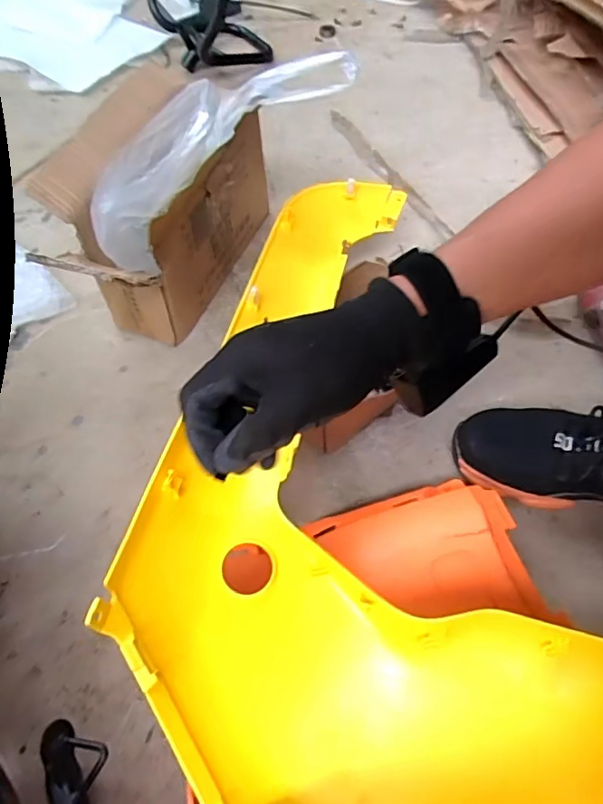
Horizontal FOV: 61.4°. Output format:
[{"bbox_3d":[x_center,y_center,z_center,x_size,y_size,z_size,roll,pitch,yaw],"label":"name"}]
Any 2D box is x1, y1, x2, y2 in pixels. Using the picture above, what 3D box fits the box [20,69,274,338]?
[{"bbox_3d":[-0.169,-0.237,0.650,0.160,0.210,0.297,19,63,14],"label":"box"}]

